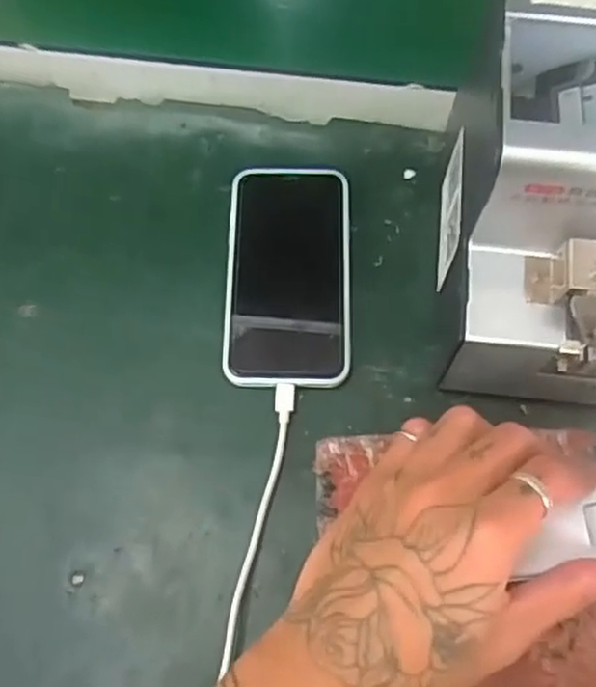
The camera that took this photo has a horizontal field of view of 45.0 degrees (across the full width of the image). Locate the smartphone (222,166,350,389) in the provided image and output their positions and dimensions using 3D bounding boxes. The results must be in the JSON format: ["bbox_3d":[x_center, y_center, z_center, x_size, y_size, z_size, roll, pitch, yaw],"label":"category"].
[{"bbox_3d":[-0.006,-0.044,0.441,0.074,0.010,0.145,1,68,1],"label":"smartphone"}]

